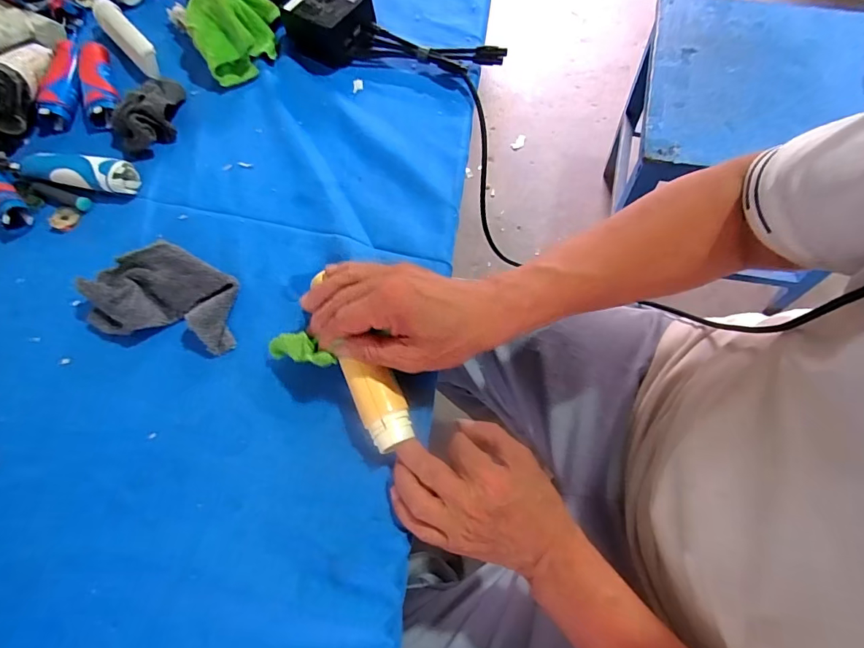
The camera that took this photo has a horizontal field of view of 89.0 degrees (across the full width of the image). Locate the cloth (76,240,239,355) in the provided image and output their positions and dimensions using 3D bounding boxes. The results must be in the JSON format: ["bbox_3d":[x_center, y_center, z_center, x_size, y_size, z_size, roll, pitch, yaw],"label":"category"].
[{"bbox_3d":[-0.237,-0.030,0.391,0.135,0.027,0.087,9,69,7],"label":"cloth"}]

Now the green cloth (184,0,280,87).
[{"bbox_3d":[-0.216,-0.329,0.487,0.099,0.062,0.087,-27,69,-8],"label":"green cloth"}]

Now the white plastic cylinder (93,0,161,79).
[{"bbox_3d":[-0.362,-0.341,0.520,0.030,0.025,0.155,-38,71,-12],"label":"white plastic cylinder"}]

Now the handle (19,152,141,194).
[{"bbox_3d":[-0.363,-0.157,0.446,0.131,0.023,0.031,11,69,7],"label":"handle"}]

